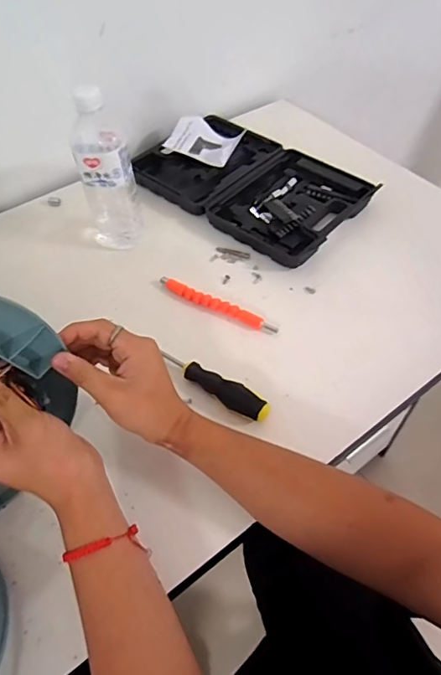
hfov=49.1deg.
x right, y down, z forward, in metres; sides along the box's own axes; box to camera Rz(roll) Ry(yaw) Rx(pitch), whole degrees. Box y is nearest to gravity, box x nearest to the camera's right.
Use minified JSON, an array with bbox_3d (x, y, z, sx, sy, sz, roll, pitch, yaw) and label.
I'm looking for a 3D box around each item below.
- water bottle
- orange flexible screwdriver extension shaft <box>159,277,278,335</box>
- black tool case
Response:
[{"bbox_3d":[-0.148,-0.217,0.625,0.072,0.200,0.070,-13,52,-9],"label":"water bottle"},{"bbox_3d":[-0.007,-0.042,0.616,0.168,0.011,0.021,23,55,18],"label":"orange flexible screwdriver extension shaft"},{"bbox_3d":[0.044,-0.239,0.755,0.338,0.040,0.211,32,59,24],"label":"black tool case"}]

